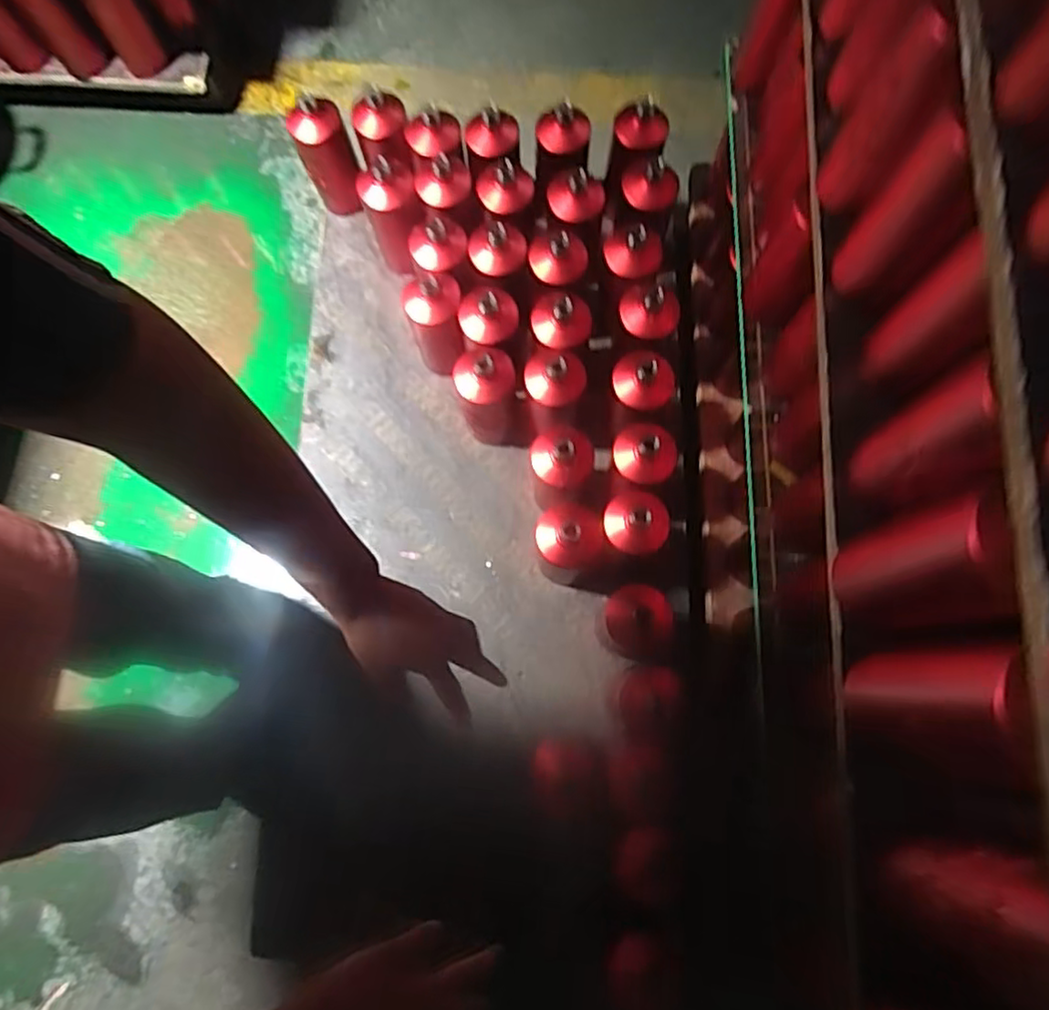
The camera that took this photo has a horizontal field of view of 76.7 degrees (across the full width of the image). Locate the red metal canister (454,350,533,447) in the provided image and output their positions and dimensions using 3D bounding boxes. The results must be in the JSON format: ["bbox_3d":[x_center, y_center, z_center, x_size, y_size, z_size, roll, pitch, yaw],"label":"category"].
[{"bbox_3d":[-0.047,-0.158,0.975,0.103,0.225,0.100,-5,73,-1],"label":"red metal canister"}]

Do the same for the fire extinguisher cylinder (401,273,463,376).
[{"bbox_3d":[-0.129,-0.270,1.010,0.072,0.197,0.077,-4,73,-1],"label":"fire extinguisher cylinder"}]

